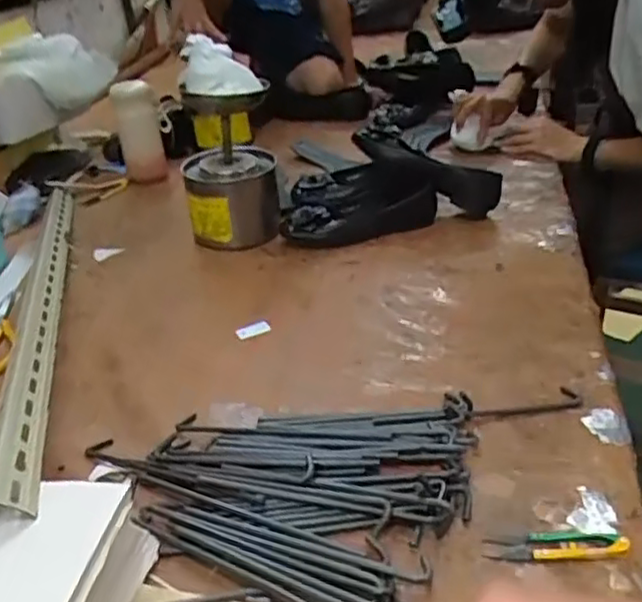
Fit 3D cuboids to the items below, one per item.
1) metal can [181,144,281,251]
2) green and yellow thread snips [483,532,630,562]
[{"bbox_3d":[-0.133,-0.156,1.038,0.136,0.121,0.116,-7,31,-5],"label":"metal can"},{"bbox_3d":[0.177,0.183,0.517,0.103,0.011,0.027,-1,31,5],"label":"green and yellow thread snips"}]

